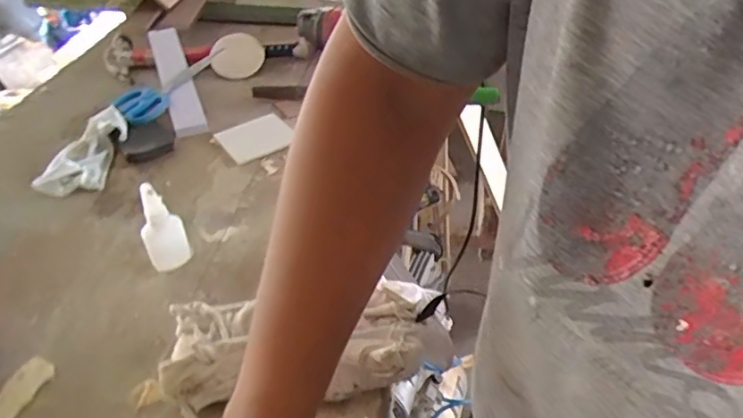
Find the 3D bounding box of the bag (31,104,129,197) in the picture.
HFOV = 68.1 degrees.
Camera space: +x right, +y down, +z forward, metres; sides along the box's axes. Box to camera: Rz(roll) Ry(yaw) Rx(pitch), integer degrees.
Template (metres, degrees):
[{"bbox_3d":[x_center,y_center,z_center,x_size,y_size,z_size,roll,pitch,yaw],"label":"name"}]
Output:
[{"bbox_3d":[-0.364,-0.074,0.705,0.078,0.036,0.150,1,40,2],"label":"bag"}]

